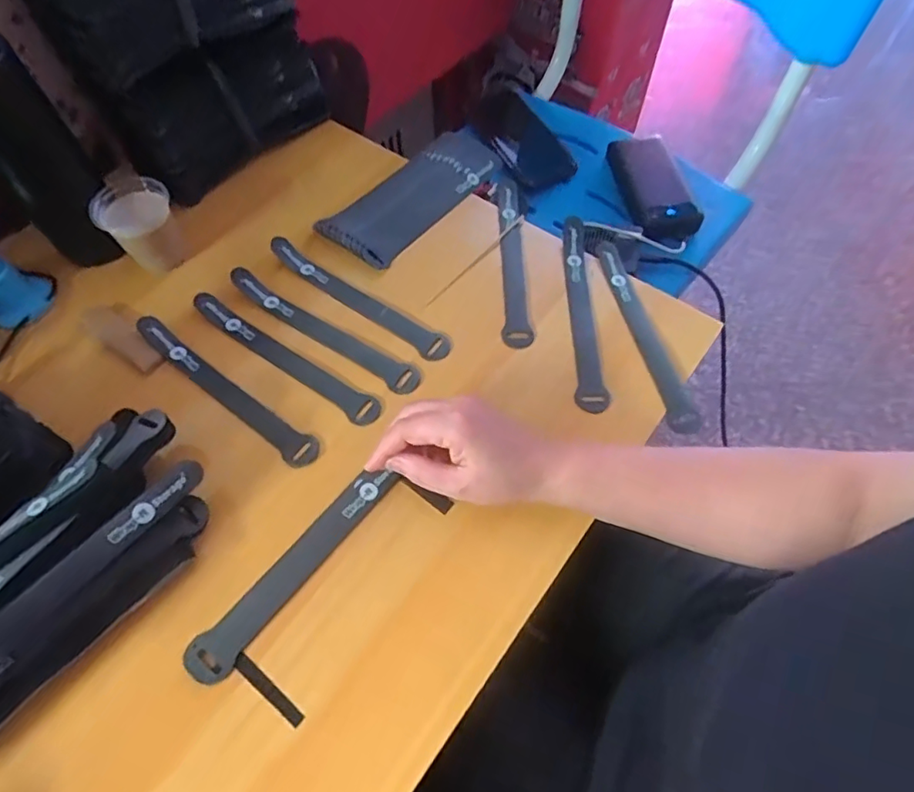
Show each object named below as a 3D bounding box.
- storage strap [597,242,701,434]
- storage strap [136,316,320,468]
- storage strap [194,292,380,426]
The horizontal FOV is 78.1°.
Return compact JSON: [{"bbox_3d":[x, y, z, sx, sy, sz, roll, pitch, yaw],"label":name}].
[{"bbox_3d":[0.155,-0.056,0.476,0.027,0.008,0.191,-9,61,-5],"label":"storage strap"},{"bbox_3d":[-0.188,-0.007,0.448,0.197,0.016,0.024,32,65,22],"label":"storage strap"},{"bbox_3d":[-0.144,-0.034,0.462,0.197,0.013,0.023,32,65,16],"label":"storage strap"}]

